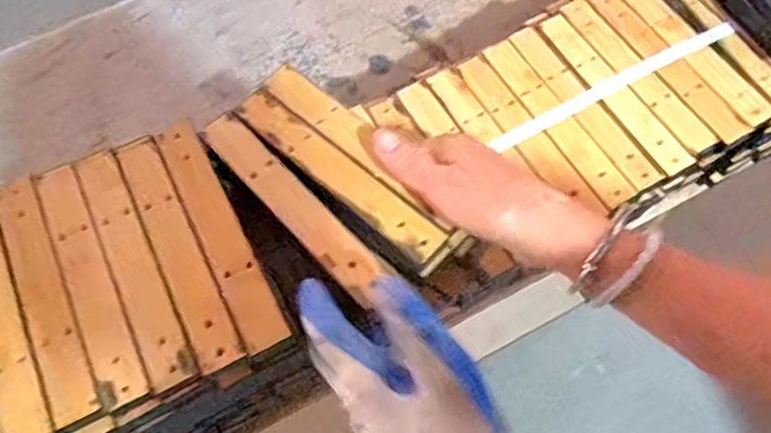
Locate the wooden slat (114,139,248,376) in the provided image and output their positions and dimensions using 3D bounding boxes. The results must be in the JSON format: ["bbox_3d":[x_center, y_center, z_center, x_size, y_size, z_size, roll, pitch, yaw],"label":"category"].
[{"bbox_3d":[-0.136,0.018,0.405,0.028,0.004,0.177,-27,65,-10],"label":"wooden slat"}]

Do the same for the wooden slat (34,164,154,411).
[{"bbox_3d":[-0.189,0.038,0.398,0.027,0.004,0.176,-26,64,-9],"label":"wooden slat"}]

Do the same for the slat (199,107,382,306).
[{"bbox_3d":[-0.063,-0.011,0.421,0.029,0.007,0.176,-39,68,-15],"label":"slat"}]

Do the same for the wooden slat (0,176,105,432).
[{"bbox_3d":[-0.217,0.048,0.395,0.028,0.005,0.177,-26,64,-9],"label":"wooden slat"}]

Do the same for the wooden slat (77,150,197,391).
[{"bbox_3d":[-0.163,0.028,0.402,0.028,0.004,0.179,-27,65,-10],"label":"wooden slat"}]

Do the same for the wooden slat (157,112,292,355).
[{"bbox_3d":[-0.110,0.007,0.410,0.028,0.004,0.178,-27,65,-10],"label":"wooden slat"}]

